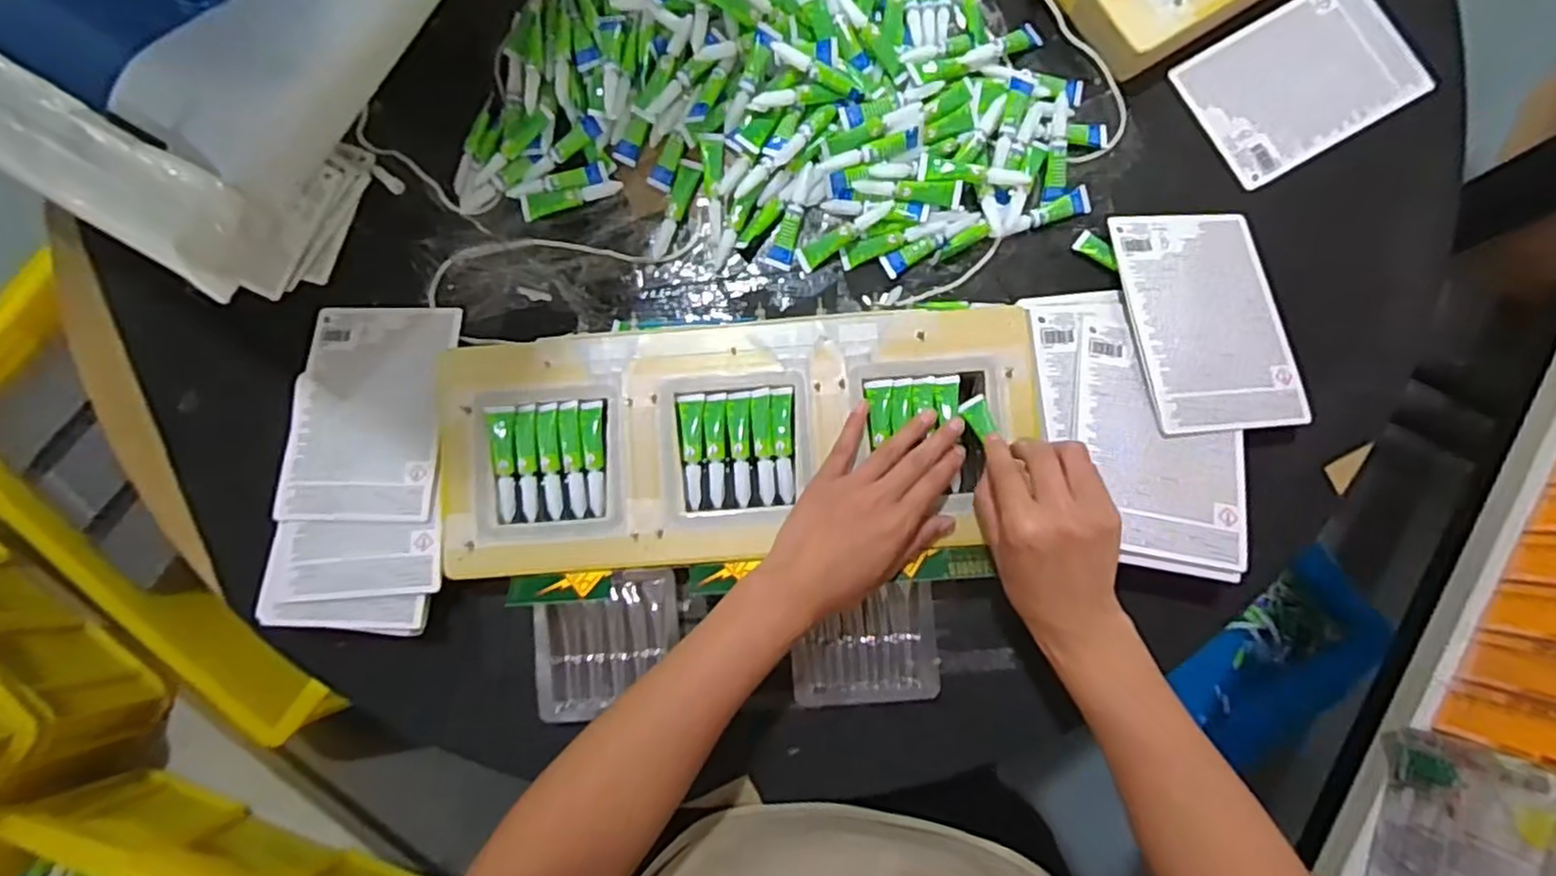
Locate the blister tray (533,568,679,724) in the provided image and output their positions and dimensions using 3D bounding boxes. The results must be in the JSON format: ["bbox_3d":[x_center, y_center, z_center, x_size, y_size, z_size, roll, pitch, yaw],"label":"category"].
[{"bbox_3d":[-0.123,0.150,0.518,0.103,0.020,0.098,-7,82,1],"label":"blister tray"}]

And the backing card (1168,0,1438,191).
[{"bbox_3d":[0.410,-0.282,0.563,0.170,0.006,0.117,-29,82,-1],"label":"backing card"}]

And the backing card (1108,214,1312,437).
[{"bbox_3d":[0.314,-0.088,0.524,0.117,0.006,0.169,-3,73,-9],"label":"backing card"}]

